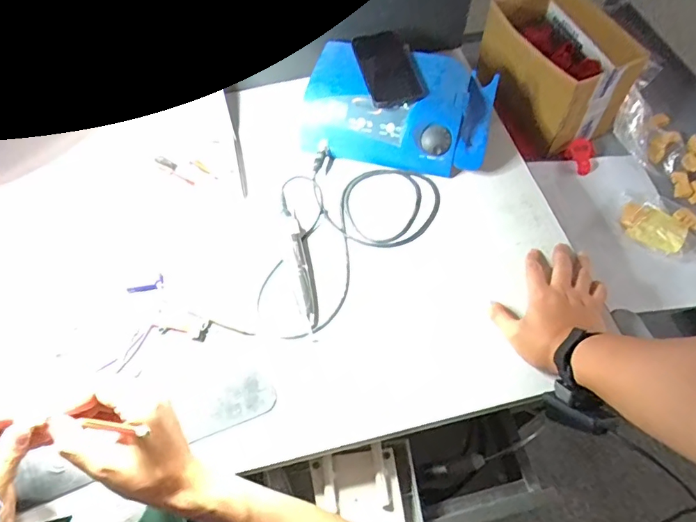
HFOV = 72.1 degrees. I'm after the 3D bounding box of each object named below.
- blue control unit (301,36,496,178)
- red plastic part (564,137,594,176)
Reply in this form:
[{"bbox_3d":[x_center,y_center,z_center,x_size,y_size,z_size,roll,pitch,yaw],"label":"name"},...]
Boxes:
[{"bbox_3d":[0.079,-0.236,0.724,0.274,0.080,0.187,9,60,8],"label":"blue control unit"},{"bbox_3d":[0.420,-0.189,0.855,0.038,0.034,0.060,-18,60,-8],"label":"red plastic part"}]

